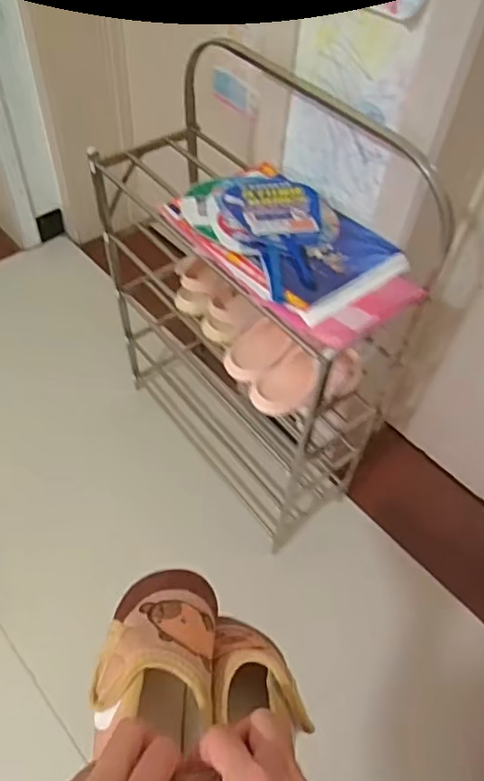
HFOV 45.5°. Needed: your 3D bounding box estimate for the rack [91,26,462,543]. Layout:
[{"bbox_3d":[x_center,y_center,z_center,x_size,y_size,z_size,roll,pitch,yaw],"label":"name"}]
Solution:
[{"bbox_3d":[-0.019,-0.132,1.218,0.312,0.878,0.664,-34,63,-25],"label":"rack"}]

